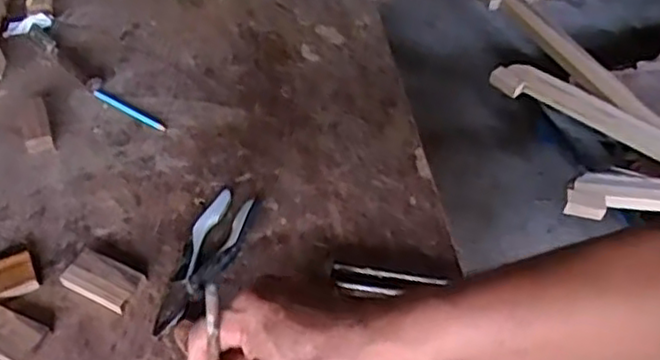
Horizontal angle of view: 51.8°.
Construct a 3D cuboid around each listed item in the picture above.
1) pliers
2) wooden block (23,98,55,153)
[{"bbox_3d":[-0.137,0.086,0.759,0.056,0.019,0.193,14,51,11],"label":"pliers"},{"bbox_3d":[-0.390,-0.076,0.900,0.033,0.017,0.101,-17,52,-15],"label":"wooden block"}]

